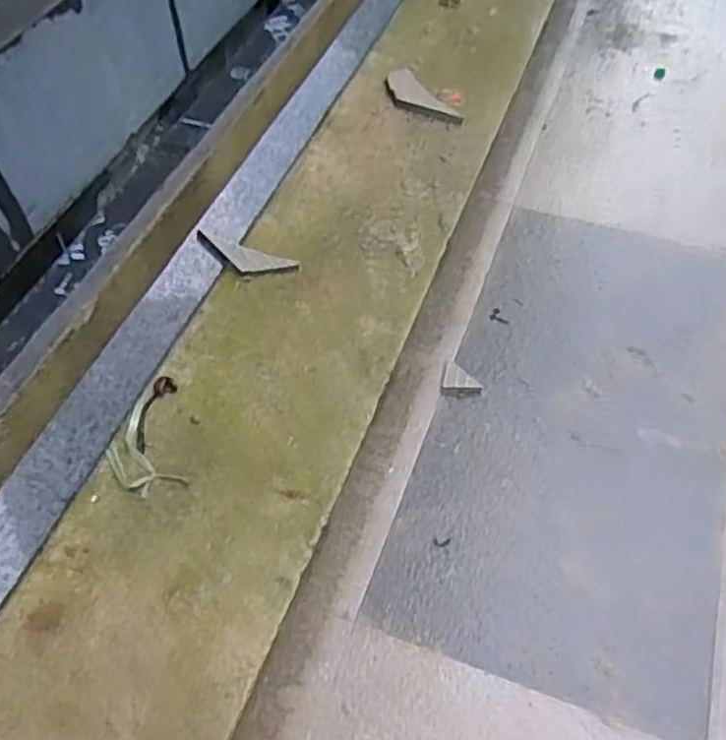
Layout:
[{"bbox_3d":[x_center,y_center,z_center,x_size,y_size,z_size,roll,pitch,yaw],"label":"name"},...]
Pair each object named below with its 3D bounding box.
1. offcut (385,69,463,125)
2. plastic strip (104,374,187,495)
[{"bbox_3d":[0.122,-0.601,1.624,0.092,0.010,0.231,-28,57,-17],"label":"offcut"},{"bbox_3d":[-0.335,0.103,1.134,0.109,0.025,0.200,-12,53,-6],"label":"plastic strip"}]

